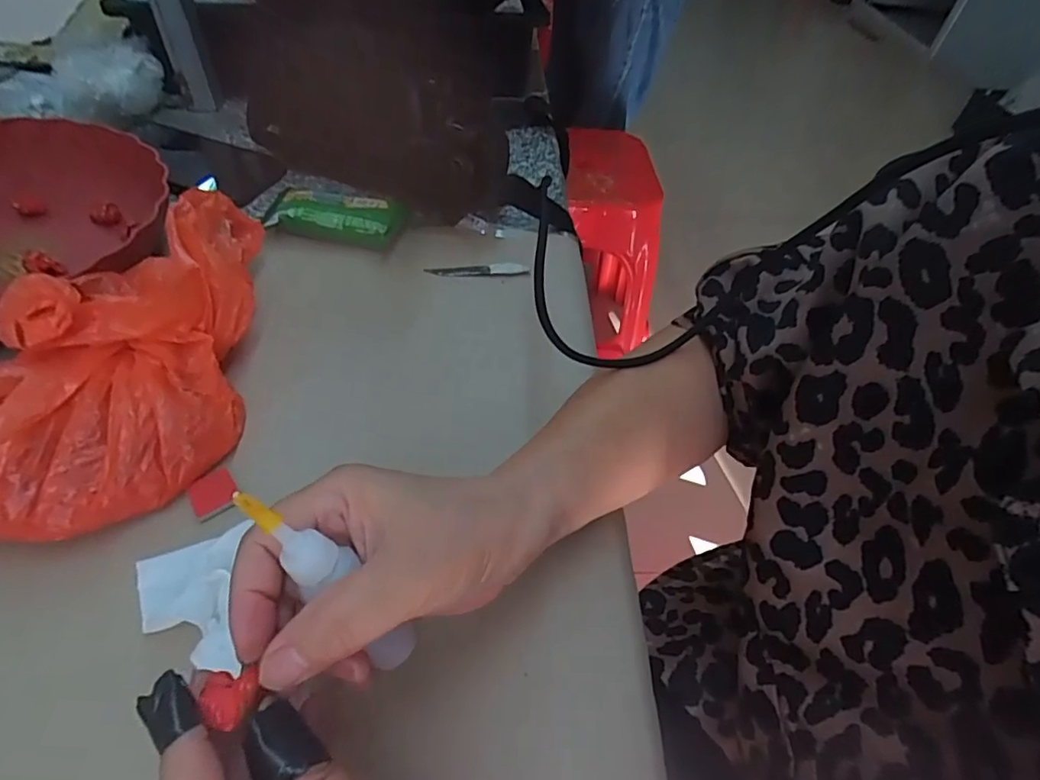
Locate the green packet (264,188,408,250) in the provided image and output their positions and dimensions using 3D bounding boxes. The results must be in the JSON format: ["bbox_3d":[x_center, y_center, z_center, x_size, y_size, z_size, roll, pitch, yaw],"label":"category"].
[{"bbox_3d":[-0.153,-0.141,0.458,0.108,0.023,0.058,6,51,0],"label":"green packet"}]

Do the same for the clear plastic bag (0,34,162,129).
[{"bbox_3d":[-0.427,-0.297,0.542,0.143,0.059,0.073,-21,56,-21],"label":"clear plastic bag"}]

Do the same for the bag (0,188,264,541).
[{"bbox_3d":[-0.241,-0.035,0.324,0.144,0.076,0.241,-4,51,-8],"label":"bag"}]

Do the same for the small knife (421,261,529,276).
[{"bbox_3d":[-0.033,-0.096,0.446,0.080,0.004,0.013,-4,51,-8],"label":"small knife"}]

